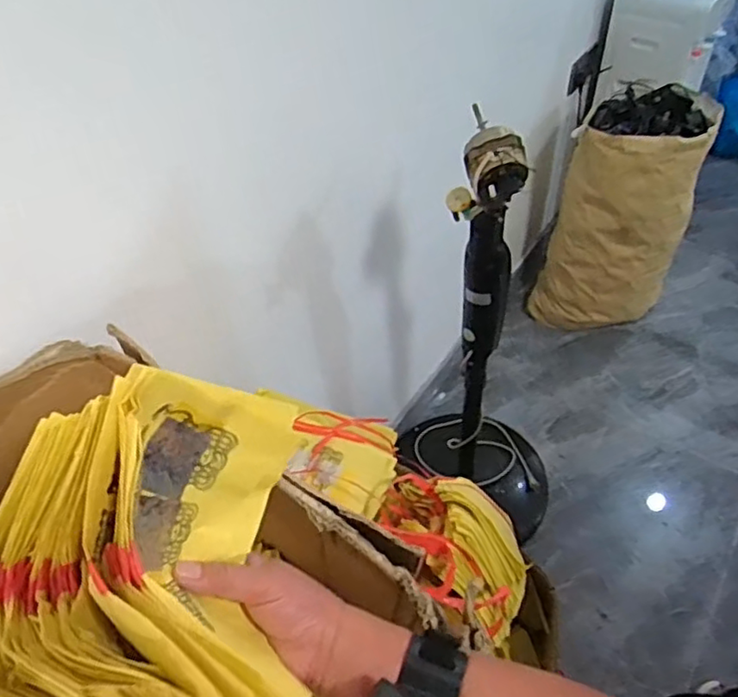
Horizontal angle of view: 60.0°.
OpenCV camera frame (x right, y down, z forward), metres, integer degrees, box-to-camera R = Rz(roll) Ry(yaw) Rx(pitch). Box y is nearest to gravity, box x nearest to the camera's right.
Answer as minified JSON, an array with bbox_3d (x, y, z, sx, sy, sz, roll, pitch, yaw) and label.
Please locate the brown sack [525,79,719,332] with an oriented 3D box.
[{"bbox_3d":[0.680,-0.336,1.728,0.311,0.624,0.274,23,54,23],"label":"brown sack"}]

